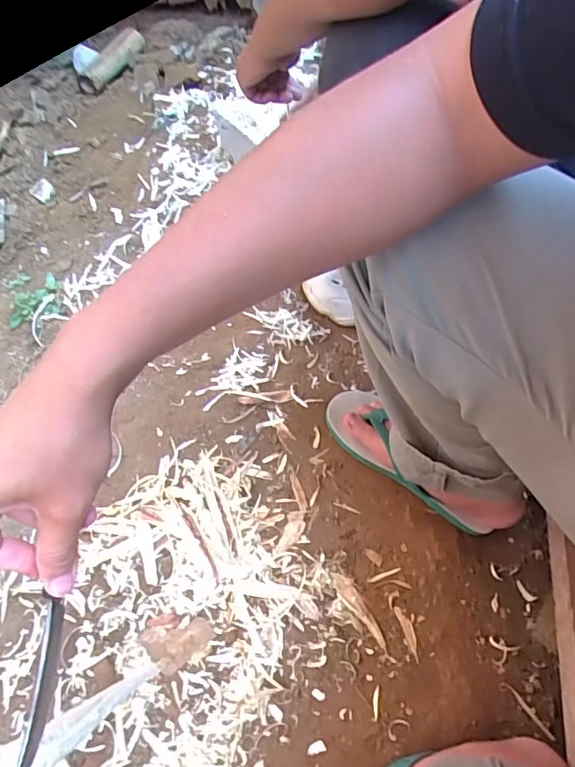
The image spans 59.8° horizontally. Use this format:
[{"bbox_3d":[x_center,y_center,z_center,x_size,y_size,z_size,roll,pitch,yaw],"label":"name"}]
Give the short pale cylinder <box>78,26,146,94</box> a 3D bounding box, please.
[{"bbox_3d":[-0.490,-0.914,1.406,0.049,0.042,0.250,20,63,12],"label":"short pale cylinder"}]

